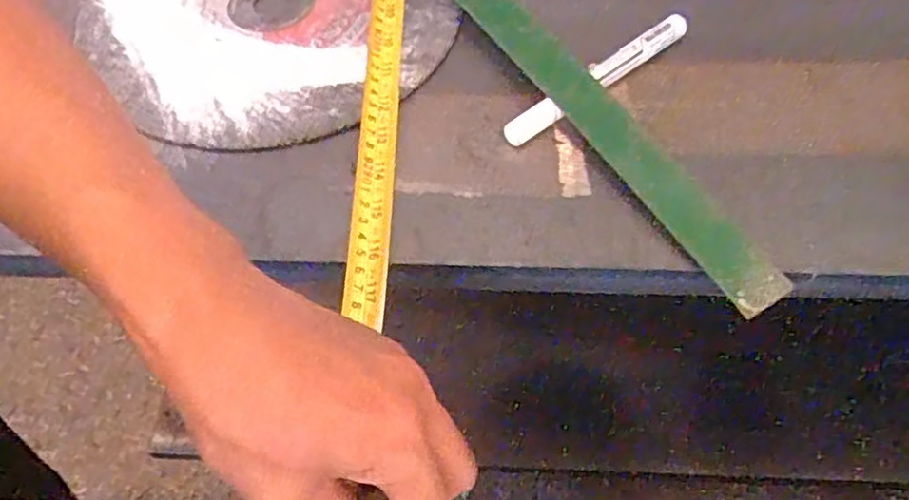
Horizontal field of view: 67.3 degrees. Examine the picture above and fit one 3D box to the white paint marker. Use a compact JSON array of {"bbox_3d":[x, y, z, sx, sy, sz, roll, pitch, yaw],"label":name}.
[{"bbox_3d":[0.089,-0.106,0.414,0.146,0.015,0.012,-34,63,-19],"label":"white paint marker"}]

